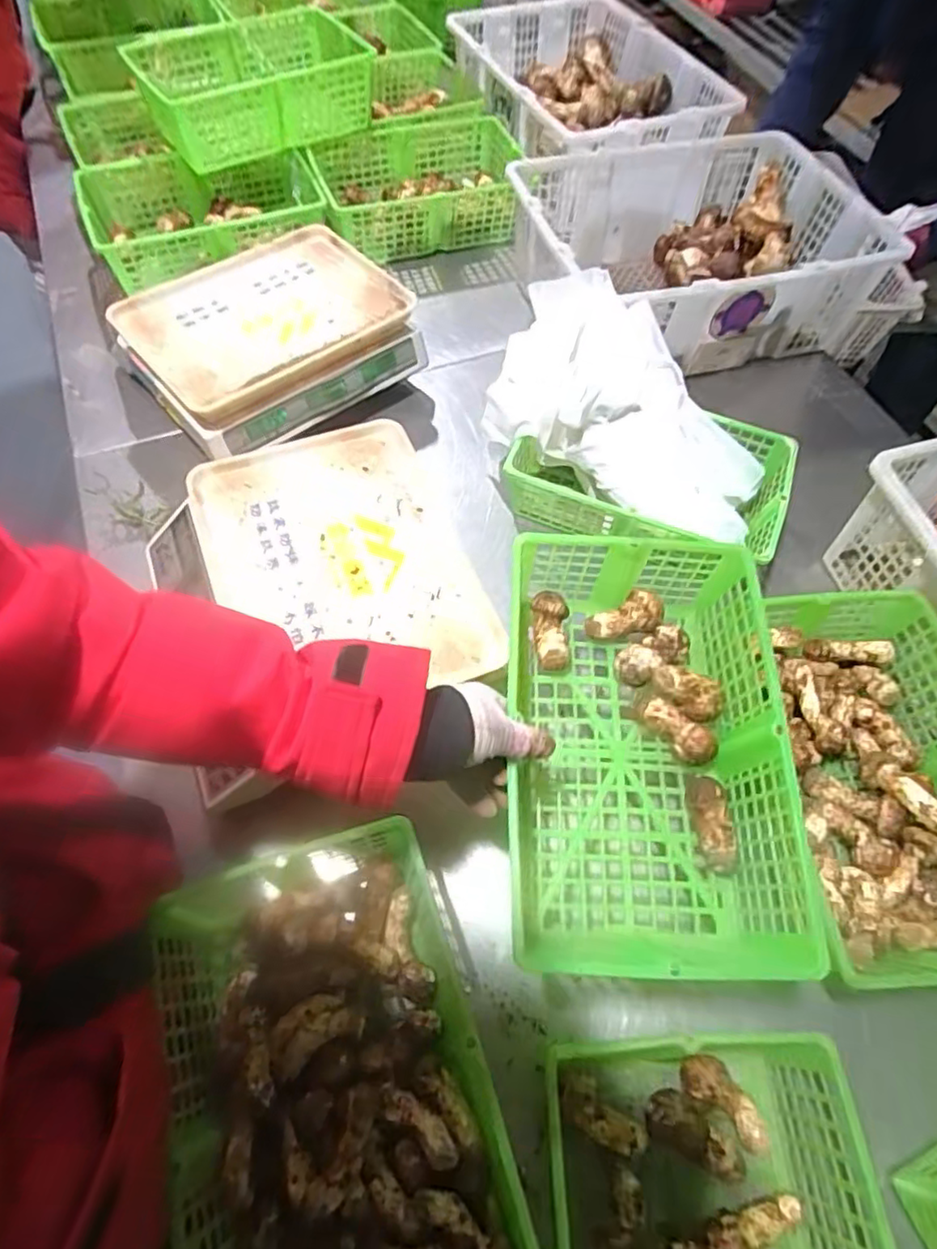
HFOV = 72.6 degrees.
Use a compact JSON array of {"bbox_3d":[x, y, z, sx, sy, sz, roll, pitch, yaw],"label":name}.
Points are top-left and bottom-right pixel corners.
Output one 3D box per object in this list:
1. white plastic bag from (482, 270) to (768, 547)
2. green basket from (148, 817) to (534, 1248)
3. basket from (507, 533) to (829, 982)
[{"bbox_3d":[0.198,-0.252,0.762,0.349,0.148,0.195,36,66,17],"label":"white plastic bag"},{"bbox_3d":[-0.096,0.344,0.470,0.201,0.090,0.335,-15,63,-10],"label":"green basket"},{"bbox_3d":[0.146,0.101,0.539,0.216,0.120,0.342,3,61,0],"label":"basket"}]

